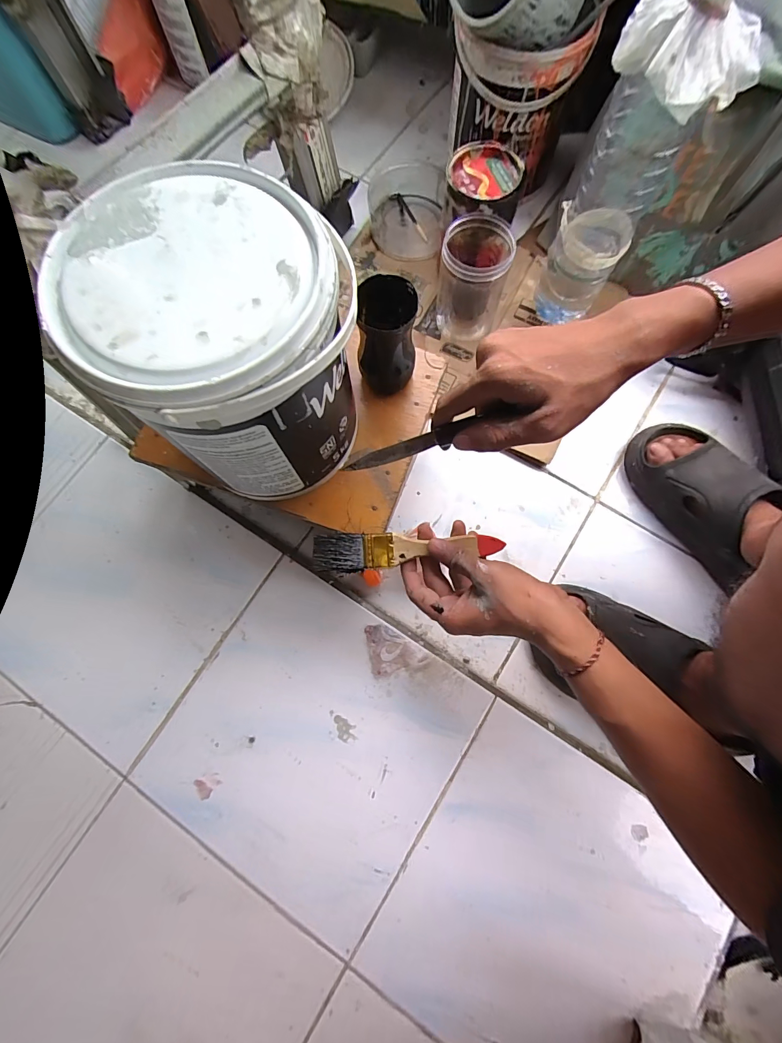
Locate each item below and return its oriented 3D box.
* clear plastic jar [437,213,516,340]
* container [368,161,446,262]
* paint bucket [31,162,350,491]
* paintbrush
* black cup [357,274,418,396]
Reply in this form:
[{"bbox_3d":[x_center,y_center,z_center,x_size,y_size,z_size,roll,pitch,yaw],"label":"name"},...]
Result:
[{"bbox_3d":[0.111,-0.330,0.537,0.087,0.129,0.094,0,77,2],"label":"clear plastic jar"},{"bbox_3d":[0.021,-0.489,0.625,0.121,0.060,0.145,6,77,3],"label":"container"},{"bbox_3d":[-0.112,-0.121,0.324,0.154,0.194,0.164,0,77,2],"label":"paint bucket"},{"bbox_3d":[0.016,0.025,0.346,0.166,0.007,0.031,-2,75,-6],"label":"paintbrush"},{"bbox_3d":[-0.004,-0.180,0.389,0.054,0.104,0.059,0,77,2],"label":"black cup"}]

